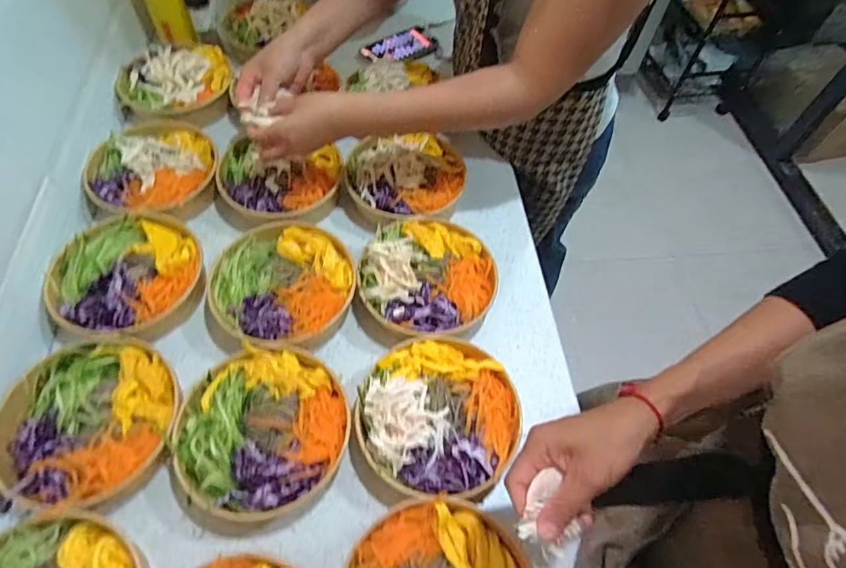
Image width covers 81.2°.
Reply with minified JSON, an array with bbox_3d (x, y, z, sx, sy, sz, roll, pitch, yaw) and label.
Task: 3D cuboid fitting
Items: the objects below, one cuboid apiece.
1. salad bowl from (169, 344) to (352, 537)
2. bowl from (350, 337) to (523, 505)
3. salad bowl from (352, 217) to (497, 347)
[{"bbox_3d":[-0.167,0.156,0.518,0.170,0.059,0.177,-4,58,-6],"label":"salad bowl"},{"bbox_3d":[0.016,0.147,0.541,0.167,0.079,0.173,2,58,-2],"label":"bowl"},{"bbox_3d":[0.005,-0.004,0.626,0.164,0.064,0.176,2,58,-2],"label":"salad bowl"}]

